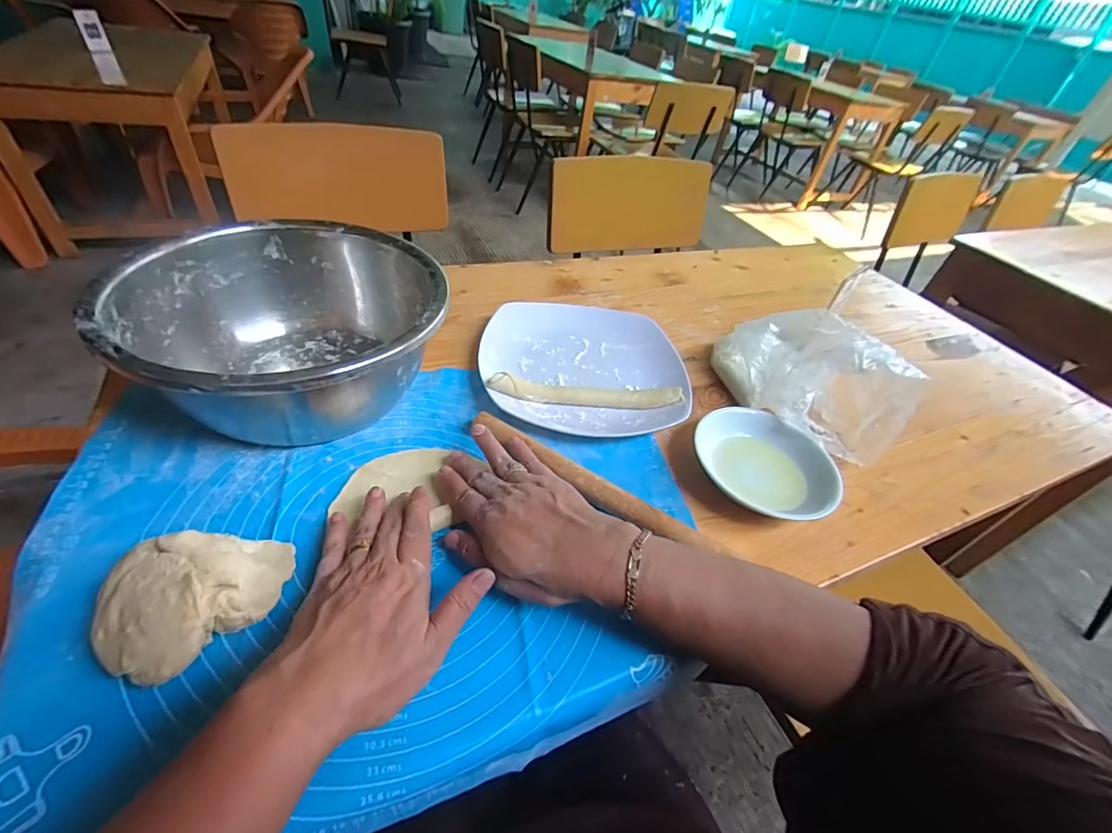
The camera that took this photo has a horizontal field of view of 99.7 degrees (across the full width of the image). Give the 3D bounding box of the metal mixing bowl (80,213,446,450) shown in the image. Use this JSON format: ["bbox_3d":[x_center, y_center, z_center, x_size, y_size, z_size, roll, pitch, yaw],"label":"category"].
[{"bbox_3d":[-0.242,-0.073,0.439,0.259,0.124,0.248,6,44,-5],"label":"metal mixing bowl"}]

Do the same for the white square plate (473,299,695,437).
[{"bbox_3d":[0.032,-0.065,0.549,0.236,0.031,0.227,3,44,-8],"label":"white square plate"}]

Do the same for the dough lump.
[{"bbox_3d":[-0.228,0.108,0.298,0.072,0.037,0.103,33,48,22],"label":"dough lump"}]

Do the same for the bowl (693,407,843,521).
[{"bbox_3d":[0.203,0.048,0.455,0.122,0.043,0.131,-20,51,-28],"label":"bowl"}]

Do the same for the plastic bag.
[{"bbox_3d":[0.286,-0.056,0.532,0.130,0.119,0.199,-7,47,-18],"label":"plastic bag"}]

